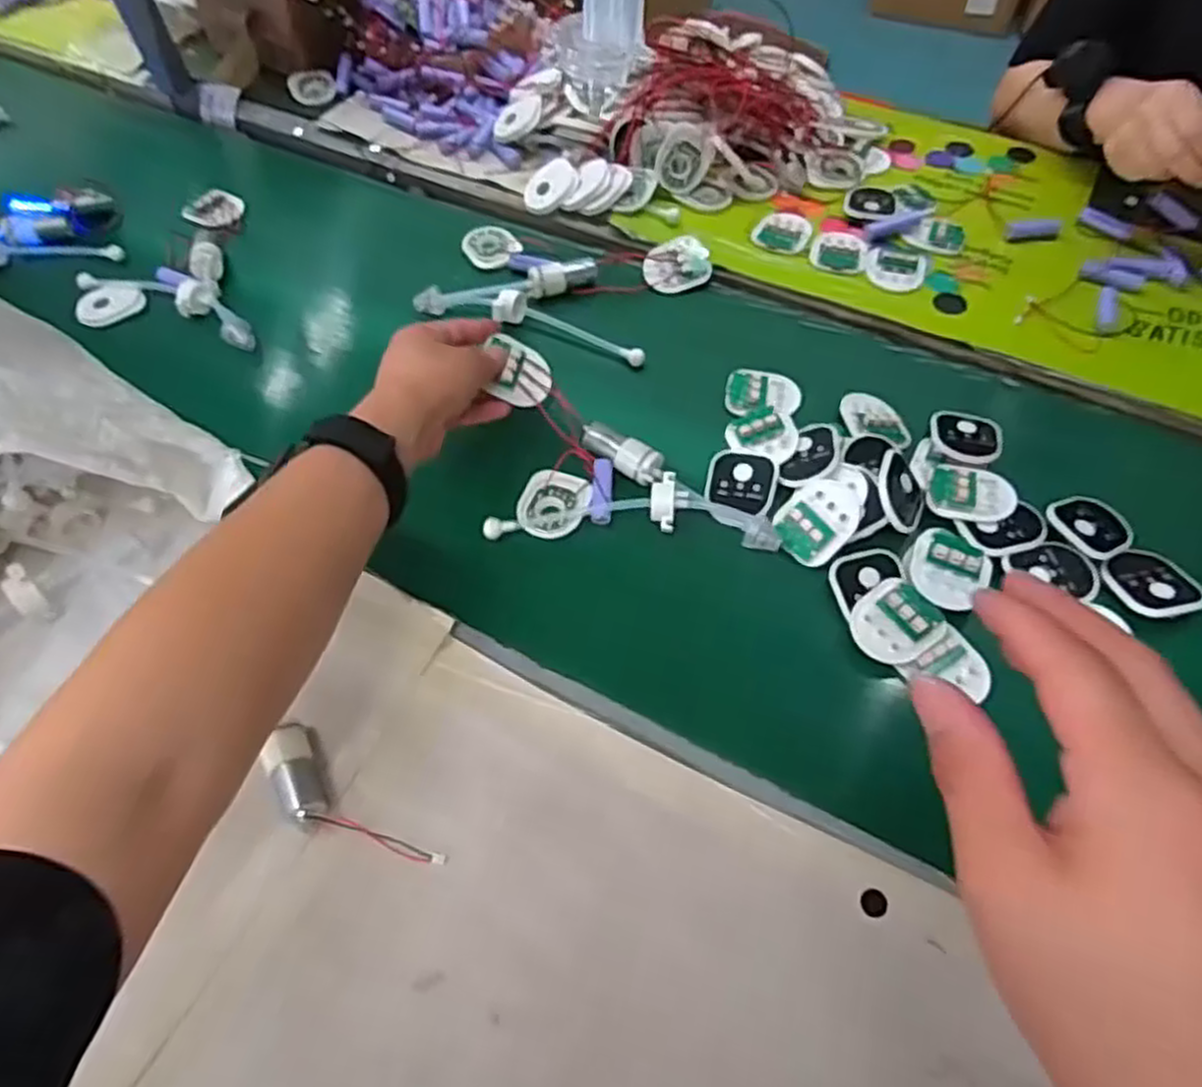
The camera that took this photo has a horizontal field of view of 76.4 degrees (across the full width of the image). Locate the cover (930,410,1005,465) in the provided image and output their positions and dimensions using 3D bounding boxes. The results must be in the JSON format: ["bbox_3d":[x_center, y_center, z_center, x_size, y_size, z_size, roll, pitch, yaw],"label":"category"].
[{"bbox_3d":[0.274,-0.081,0.572,0.051,0.007,0.052,14,59,11],"label":"cover"}]

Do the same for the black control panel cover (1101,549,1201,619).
[{"bbox_3d":[0.357,0.025,0.496,0.049,0.007,0.053,-16,44,-6],"label":"black control panel cover"}]

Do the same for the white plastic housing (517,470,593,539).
[{"bbox_3d":[-0.034,-0.028,0.547,0.049,0.011,0.051,10,59,8],"label":"white plastic housing"}]

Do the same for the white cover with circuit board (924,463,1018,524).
[{"bbox_3d":[0.259,-0.036,0.533,0.058,0.008,0.047,16,60,12],"label":"white cover with circuit board"}]

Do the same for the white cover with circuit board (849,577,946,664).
[{"bbox_3d":[0.184,0.050,0.482,0.050,0.009,0.050,-44,62,3],"label":"white cover with circuit board"}]

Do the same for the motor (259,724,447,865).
[{"bbox_3d":[-0.142,0.148,0.426,0.117,0.022,0.037,29,63,19],"label":"motor"}]

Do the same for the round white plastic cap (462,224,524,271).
[{"bbox_3d":[-0.106,-0.283,0.728,0.048,0.010,0.063,-28,61,-14],"label":"round white plastic cap"}]

